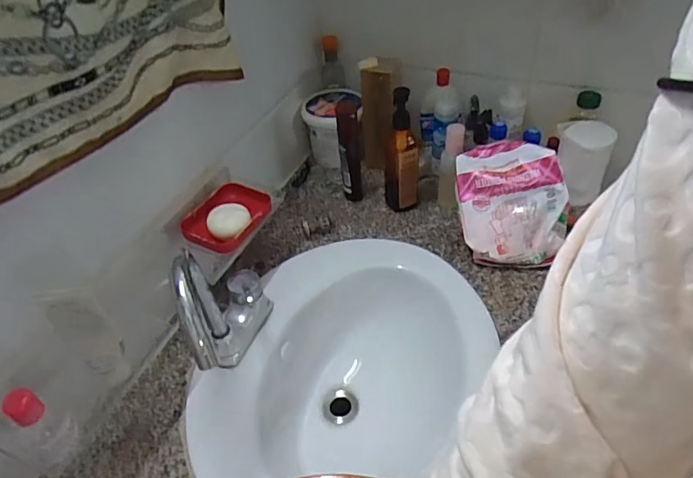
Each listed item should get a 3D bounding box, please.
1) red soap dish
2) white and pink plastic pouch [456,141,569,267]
[{"bbox_3d":[-0.187,-0.040,0.778,0.106,0.024,0.131,15,46,20],"label":"red soap dish"},{"bbox_3d":[0.268,-0.056,0.834,0.171,0.172,0.144,4,43,10],"label":"white and pink plastic pouch"}]

